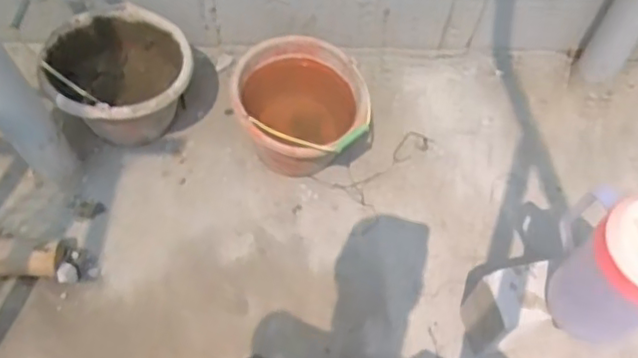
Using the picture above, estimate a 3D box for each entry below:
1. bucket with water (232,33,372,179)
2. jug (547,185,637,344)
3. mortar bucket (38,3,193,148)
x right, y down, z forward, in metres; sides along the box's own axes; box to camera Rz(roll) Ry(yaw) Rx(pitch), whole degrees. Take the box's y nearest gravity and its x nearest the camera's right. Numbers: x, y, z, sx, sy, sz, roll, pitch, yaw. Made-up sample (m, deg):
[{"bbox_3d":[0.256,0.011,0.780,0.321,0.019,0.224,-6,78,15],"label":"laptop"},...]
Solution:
[{"bbox_3d":[-0.043,-0.135,1.353,0.258,0.220,0.257,2,61,-3],"label":"bucket with water"},{"bbox_3d":[0.445,0.142,0.967,0.160,0.291,0.171,11,61,3],"label":"jug"},{"bbox_3d":[-0.419,-0.201,1.369,0.291,0.199,0.284,-29,66,-17],"label":"mortar bucket"}]

